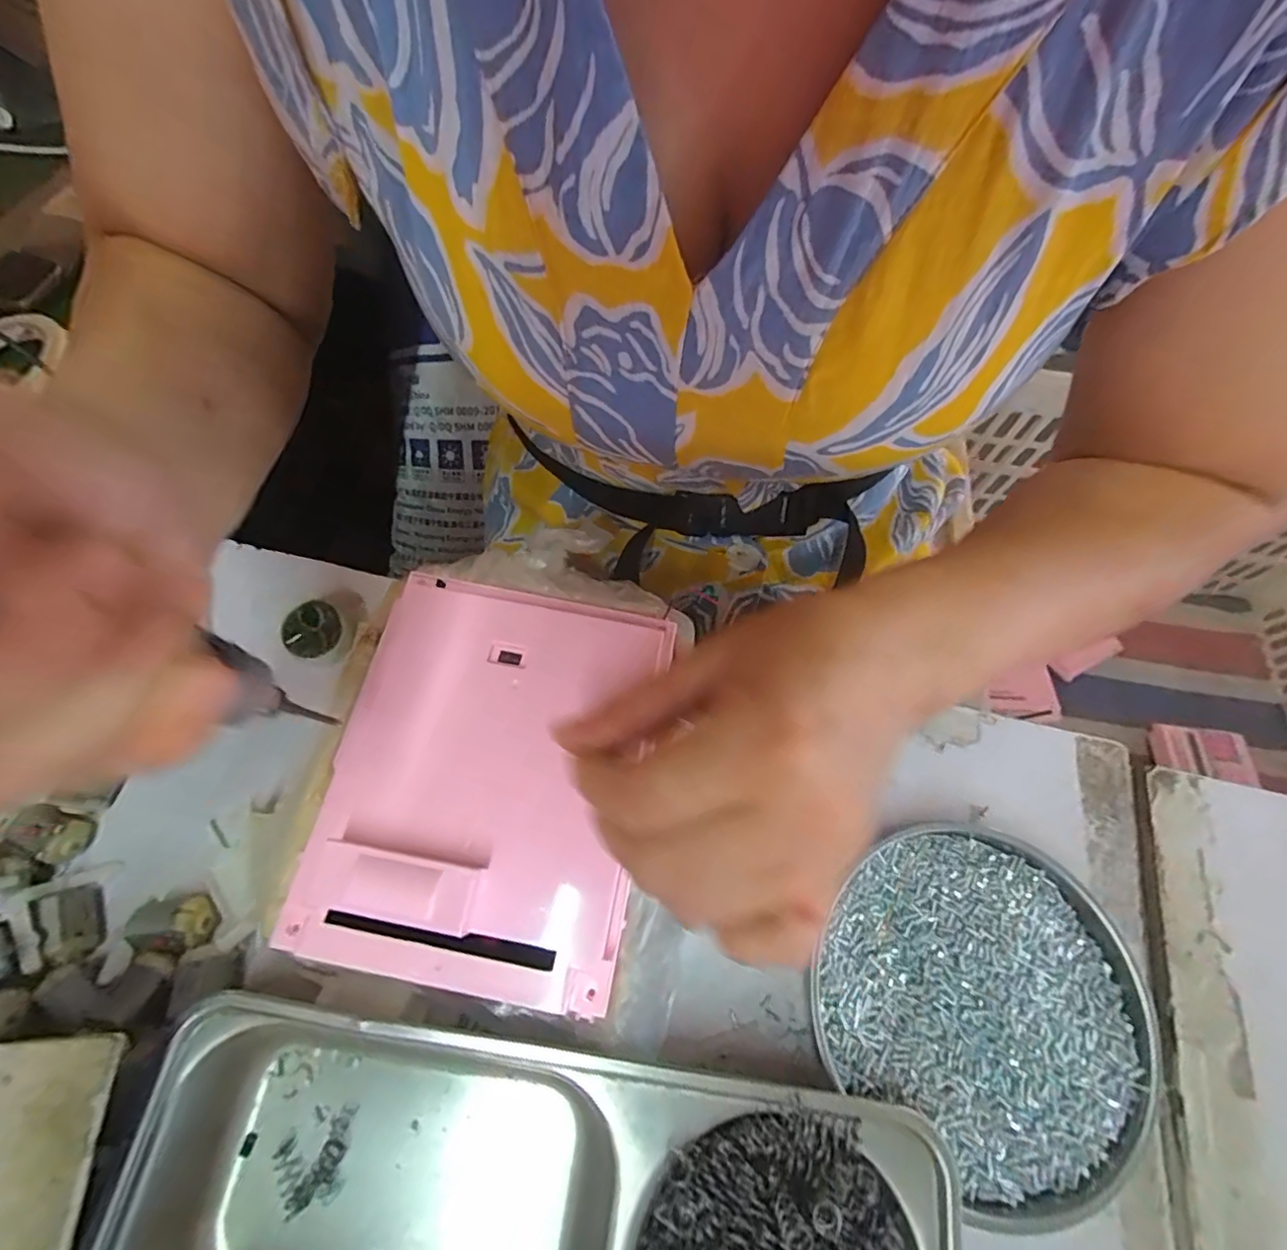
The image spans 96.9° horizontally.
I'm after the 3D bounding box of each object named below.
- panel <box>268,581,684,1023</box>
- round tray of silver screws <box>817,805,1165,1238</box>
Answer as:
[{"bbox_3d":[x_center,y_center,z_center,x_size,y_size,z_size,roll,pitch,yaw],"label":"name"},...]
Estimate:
[{"bbox_3d":[-0.062,0.054,0.231,0.124,0.024,0.159,12,67,2],"label":"panel"},{"bbox_3d":[0.142,0.154,0.242,0.126,0.020,0.126,1,67,-3],"label":"round tray of silver screws"}]

